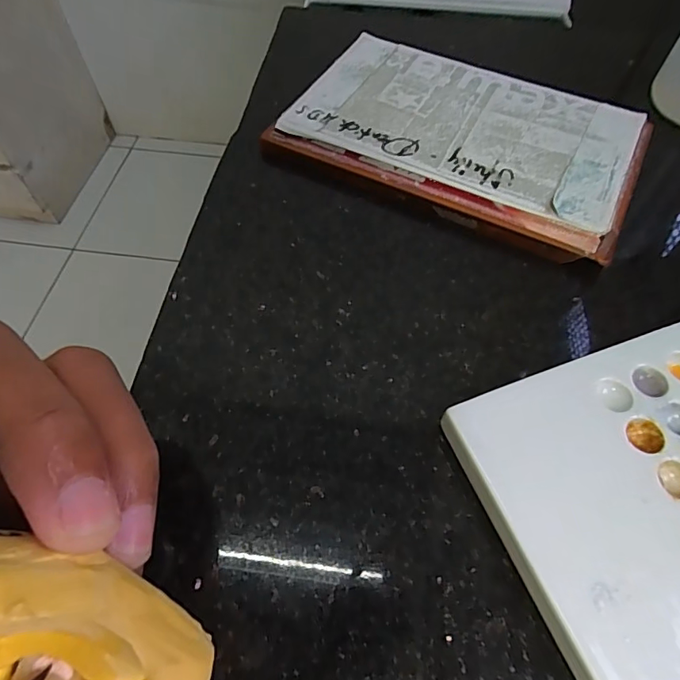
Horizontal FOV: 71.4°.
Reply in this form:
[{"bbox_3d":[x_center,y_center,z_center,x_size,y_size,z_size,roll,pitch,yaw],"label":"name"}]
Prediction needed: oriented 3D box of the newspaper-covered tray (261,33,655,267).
[{"bbox_3d":[0.055,-0.093,0.212,0.146,0.014,0.089,25,61,14],"label":"newspaper-covered tray"}]

